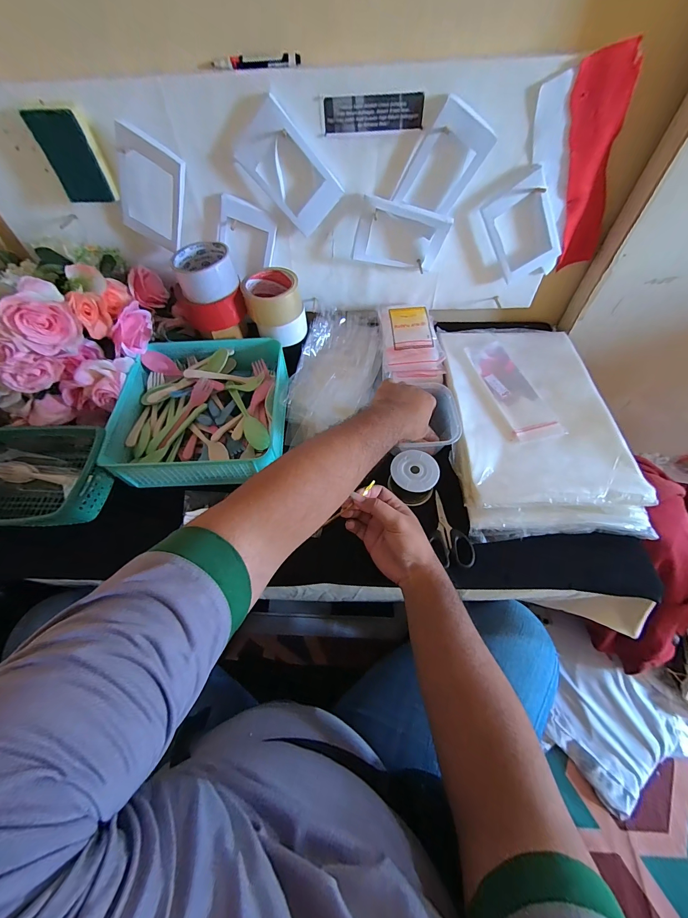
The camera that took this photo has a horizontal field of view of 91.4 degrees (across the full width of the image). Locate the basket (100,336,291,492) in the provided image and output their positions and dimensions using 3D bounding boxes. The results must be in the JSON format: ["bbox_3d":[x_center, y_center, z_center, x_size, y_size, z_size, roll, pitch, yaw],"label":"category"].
[{"bbox_3d":[-0.222,-0.083,0.544,0.244,0.062,0.247,-1,58,1],"label":"basket"}]

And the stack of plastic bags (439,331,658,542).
[{"bbox_3d":[0.292,-0.068,0.540,0.241,0.039,0.377,-1,58,1],"label":"stack of plastic bags"}]

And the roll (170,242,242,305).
[{"bbox_3d":[-0.217,-0.294,0.528,0.085,0.049,0.085,-22,60,-11],"label":"roll"}]

